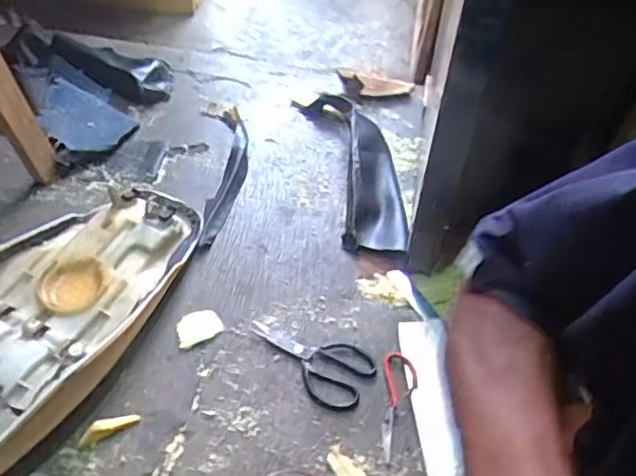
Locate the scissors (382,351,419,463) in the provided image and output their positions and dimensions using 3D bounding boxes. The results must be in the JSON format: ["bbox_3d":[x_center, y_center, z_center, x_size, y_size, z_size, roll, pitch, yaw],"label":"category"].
[{"bbox_3d":[0.121,0.241,0.894,0.051,0.008,0.167,7,48,0],"label":"scissors"}]

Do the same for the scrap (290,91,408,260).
[{"bbox_3d":[0.076,-0.147,1.226,0.144,0.060,0.475,-8,49,-13],"label":"scrap"}]

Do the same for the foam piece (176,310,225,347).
[{"bbox_3d":[-0.189,0.140,0.969,0.071,0.008,0.051,-24,55,-25],"label":"foam piece"}]

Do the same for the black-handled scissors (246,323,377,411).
[{"bbox_3d":[-0.015,0.181,0.950,0.201,0.011,0.112,27,51,18],"label":"black-handled scissors"}]

